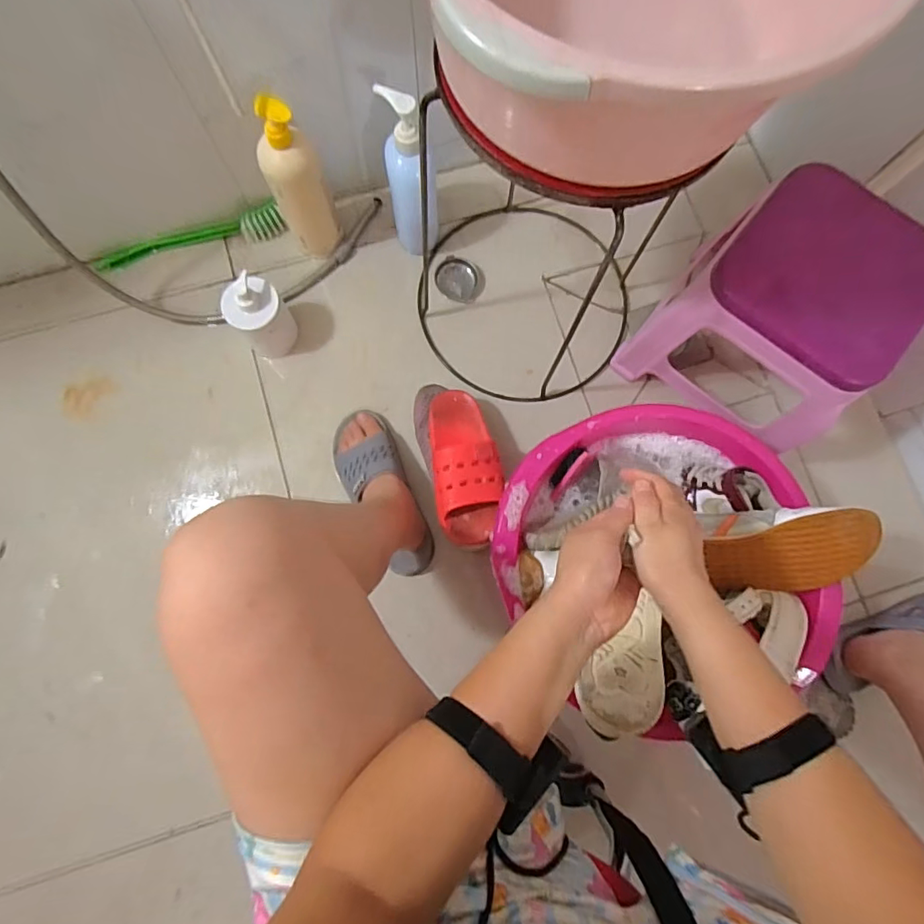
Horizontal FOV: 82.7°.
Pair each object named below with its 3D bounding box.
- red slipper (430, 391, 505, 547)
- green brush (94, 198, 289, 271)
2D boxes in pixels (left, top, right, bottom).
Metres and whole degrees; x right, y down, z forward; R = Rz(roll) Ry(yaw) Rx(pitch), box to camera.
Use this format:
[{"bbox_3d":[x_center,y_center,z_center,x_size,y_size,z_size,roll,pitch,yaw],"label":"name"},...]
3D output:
[{"bbox_3d":[0.004,-0.006,0.732,0.093,0.064,0.237,-6,59,-2],"label":"red slipper"},{"bbox_3d":[-0.448,-0.372,0.874,0.316,0.059,0.045,-13,80,-3],"label":"green brush"}]

